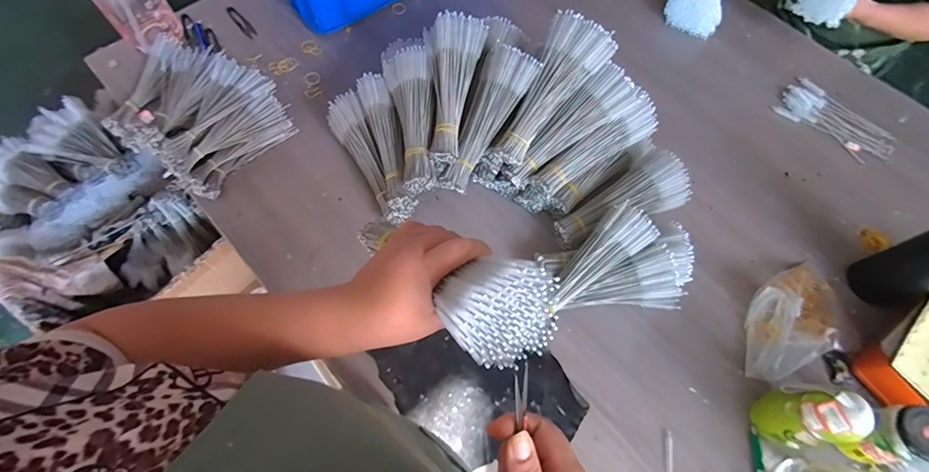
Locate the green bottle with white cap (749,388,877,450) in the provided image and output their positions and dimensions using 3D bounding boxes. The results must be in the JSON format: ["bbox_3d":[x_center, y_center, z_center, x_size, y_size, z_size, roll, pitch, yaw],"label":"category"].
[{"bbox_3d":[0.443,0.239,0.581,0.066,0.156,0.064,1,66,-3],"label":"green bottle with white cap"}]

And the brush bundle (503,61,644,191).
[{"bbox_3d":[0.167,-0.171,0.720,0.241,0.060,0.062,-40,70,10],"label":"brush bundle"}]

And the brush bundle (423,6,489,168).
[{"bbox_3d":[-0.026,-0.234,0.705,0.099,0.048,0.245,6,87,3],"label":"brush bundle"}]

